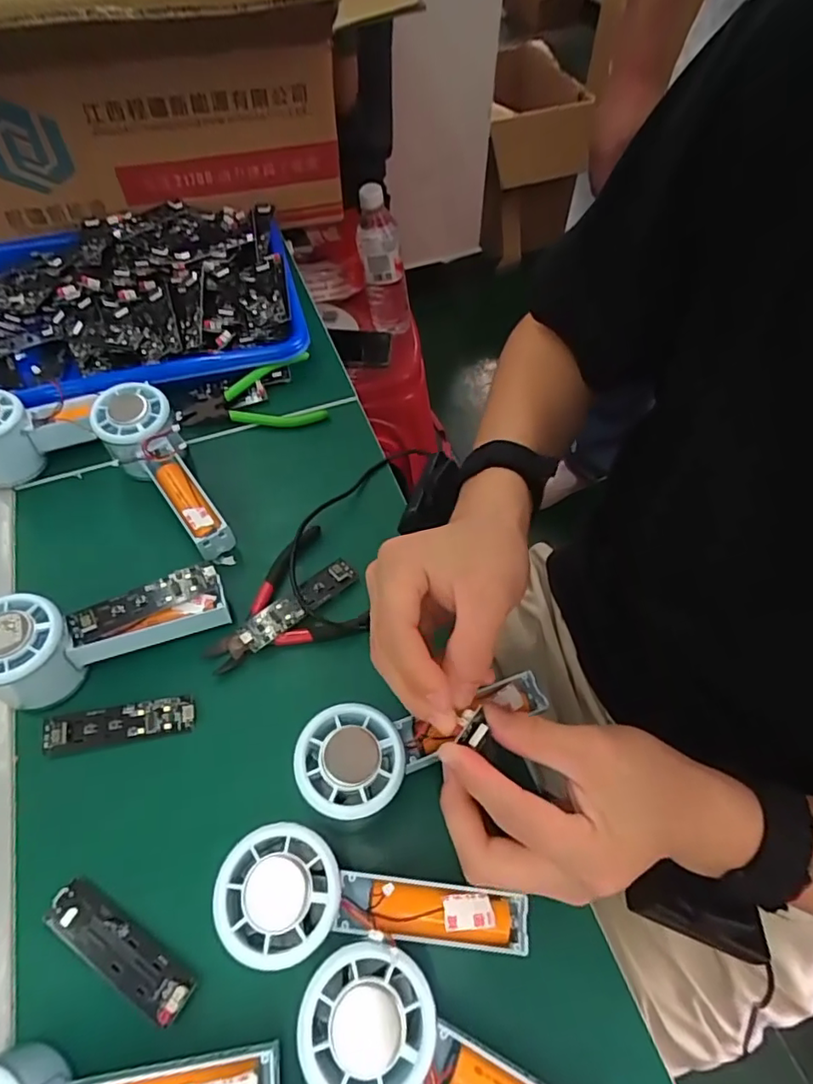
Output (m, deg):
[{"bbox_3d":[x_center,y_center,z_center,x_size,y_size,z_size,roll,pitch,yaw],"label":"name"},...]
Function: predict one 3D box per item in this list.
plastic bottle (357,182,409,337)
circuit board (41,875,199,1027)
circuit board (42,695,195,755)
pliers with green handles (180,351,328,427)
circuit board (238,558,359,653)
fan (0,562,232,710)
[{"bbox_3d":[-0.033,-0.414,0.835,0.073,0.216,0.059,0,58,0],"label":"plastic bottle"},{"bbox_3d":[-0.151,0.213,0.293,0.091,0.009,0.025,26,61,16],"label":"circuit board"},{"bbox_3d":[-0.181,0.114,0.352,0.087,0.013,0.023,-9,58,-5],"label":"circuit board"},{"bbox_3d":[-0.137,-0.125,0.494,0.119,0.011,0.067,-16,74,-10],"label":"pliers with green handles"},{"bbox_3d":[-0.076,0.043,0.393,0.089,0.009,0.024,-36,64,-20],"label":"circuit board"},{"bbox_3d":[-0.194,0.051,0.360,0.147,0.060,0.058,-26,61,-15],"label":"fan"}]

